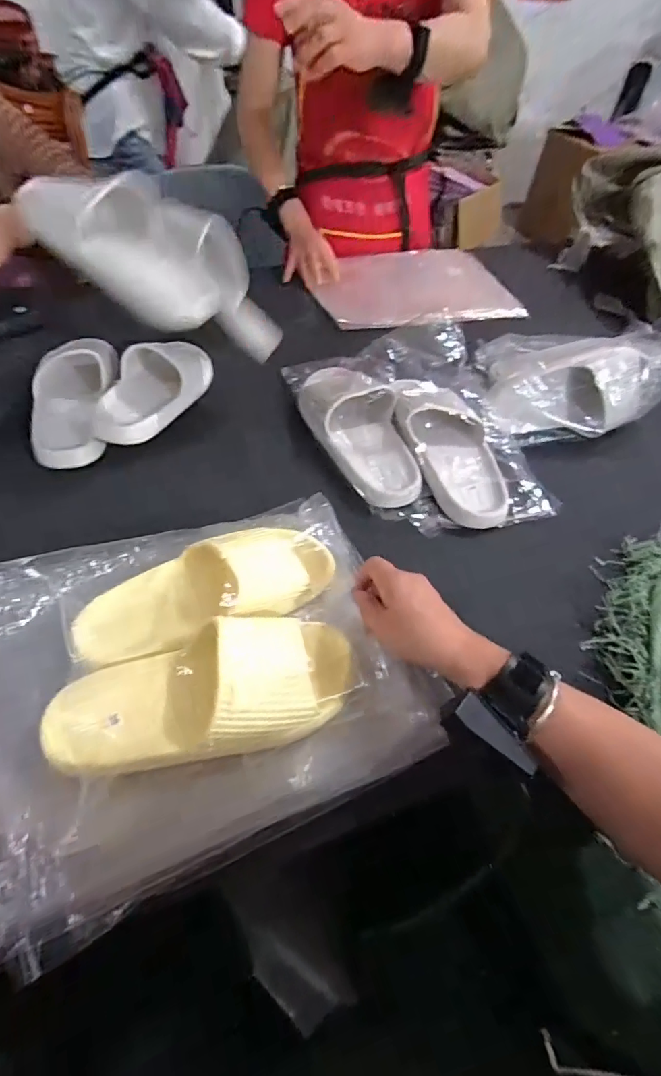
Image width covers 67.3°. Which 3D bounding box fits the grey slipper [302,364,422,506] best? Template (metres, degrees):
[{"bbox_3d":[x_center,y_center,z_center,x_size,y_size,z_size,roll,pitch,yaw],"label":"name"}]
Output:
[{"bbox_3d":[0.041,-0.152,0.665,0.110,0.062,0.267,-19,55,-19],"label":"grey slipper"}]

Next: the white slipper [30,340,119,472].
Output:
[{"bbox_3d":[-0.343,-0.197,0.667,0.106,0.071,0.246,-6,52,-10],"label":"white slipper"}]

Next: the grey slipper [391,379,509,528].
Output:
[{"bbox_3d":[0.160,-0.115,0.642,0.104,0.075,0.223,-12,53,-15],"label":"grey slipper"}]

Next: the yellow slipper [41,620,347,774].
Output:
[{"bbox_3d":[-0.107,0.128,0.419,0.261,0.057,0.105,-6,52,-10],"label":"yellow slipper"}]

